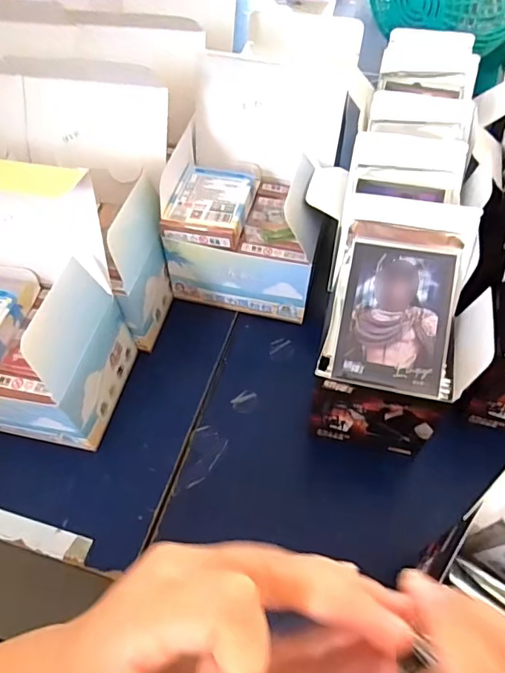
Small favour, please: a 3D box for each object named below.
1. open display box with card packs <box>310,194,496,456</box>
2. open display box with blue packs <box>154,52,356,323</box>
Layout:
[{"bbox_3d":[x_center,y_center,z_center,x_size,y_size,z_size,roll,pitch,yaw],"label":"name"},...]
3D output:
[{"bbox_3d":[0.109,-0.008,0.370,0.113,0.137,0.148,10,57,10],"label":"open display box with card packs"},{"bbox_3d":[-0.001,-0.128,0.444,0.137,0.162,0.154,11,57,10],"label":"open display box with blue packs"}]

